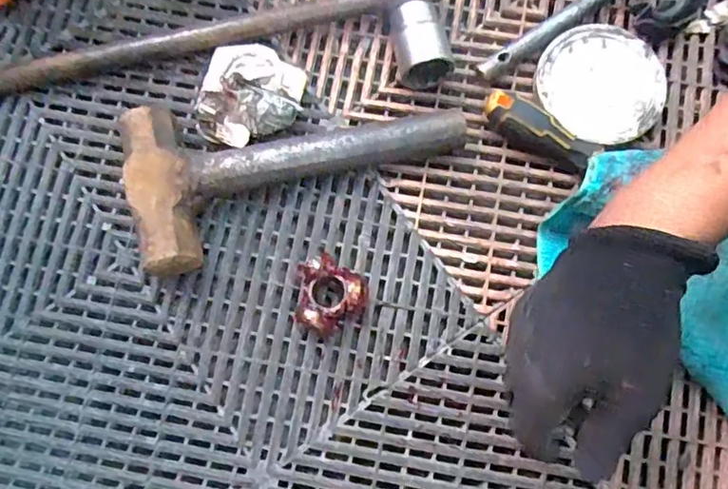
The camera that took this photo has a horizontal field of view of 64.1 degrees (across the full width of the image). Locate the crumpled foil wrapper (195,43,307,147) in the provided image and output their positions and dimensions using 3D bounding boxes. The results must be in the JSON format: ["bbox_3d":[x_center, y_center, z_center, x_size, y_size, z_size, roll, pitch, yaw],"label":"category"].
[{"bbox_3d":[-0.088,-0.115,0.454,0.094,0.075,0.057,-32,80,-6],"label":"crumpled foil wrapper"}]

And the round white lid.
[{"bbox_3d":[0.194,-0.130,0.479,0.103,0.018,0.098,0,78,0],"label":"round white lid"}]

